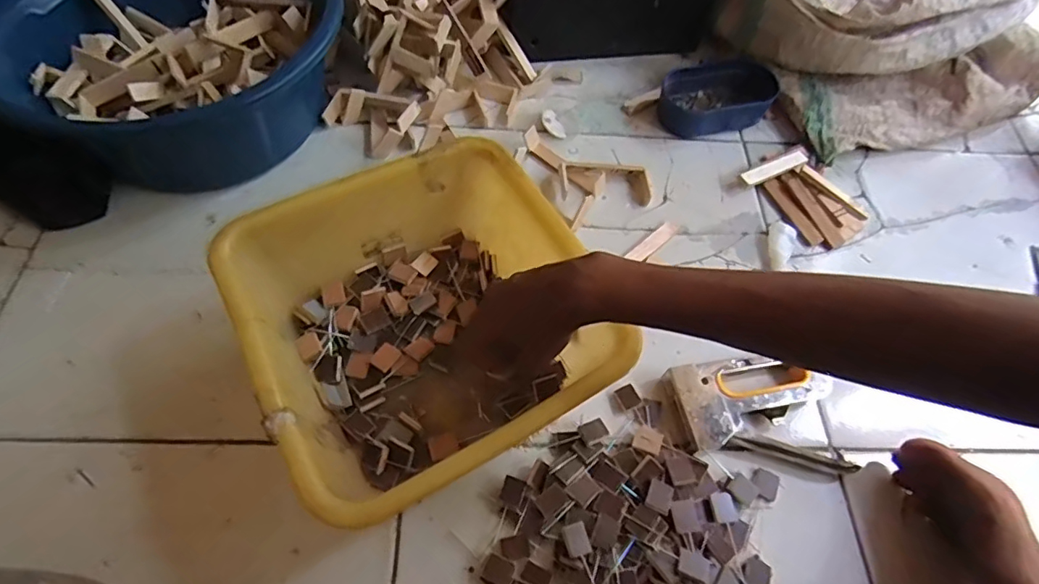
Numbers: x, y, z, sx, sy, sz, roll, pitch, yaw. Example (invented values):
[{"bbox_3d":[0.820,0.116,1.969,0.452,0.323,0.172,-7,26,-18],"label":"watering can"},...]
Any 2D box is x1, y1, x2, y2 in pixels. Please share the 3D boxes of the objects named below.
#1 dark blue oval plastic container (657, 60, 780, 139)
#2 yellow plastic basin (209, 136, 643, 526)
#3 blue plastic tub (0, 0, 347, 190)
[{"bbox_3d":[0.257,-0.251,0.719,0.147,0.055,0.095,10,60,1],"label":"dark blue oval plastic container"},{"bbox_3d":[-0.084,0.023,0.480,0.276,0.125,0.276,3,59,-6],"label":"yellow plastic basin"},{"bbox_3d":[-0.365,-0.260,0.619,0.339,0.137,0.299,-17,63,-14],"label":"blue plastic tub"}]

